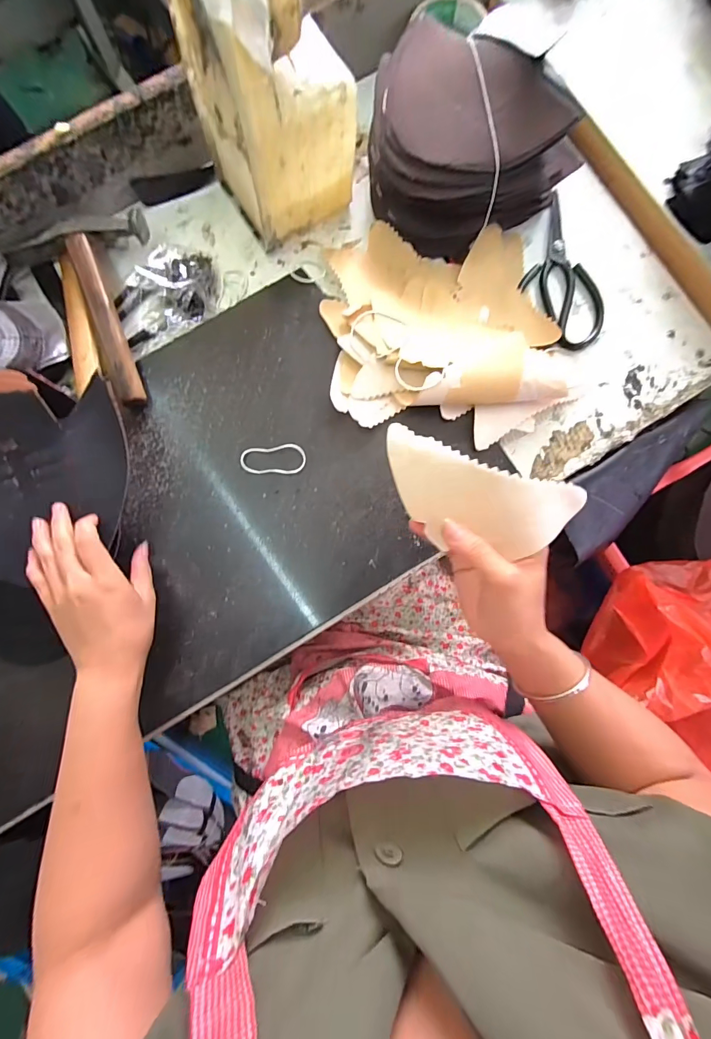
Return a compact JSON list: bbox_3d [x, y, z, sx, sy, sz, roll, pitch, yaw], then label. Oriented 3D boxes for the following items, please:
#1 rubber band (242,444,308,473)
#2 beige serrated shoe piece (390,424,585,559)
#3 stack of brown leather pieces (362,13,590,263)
[{"bbox_3d":[-0.087,-0.064,0.414,0.067,0.004,0.033,-1,84,0],"label":"rubber band"},{"bbox_3d":[0.083,-0.018,0.285,0.139,0.033,0.061,24,84,14],"label":"beige serrated shoe piece"},{"bbox_3d":[0.113,-0.392,0.404,0.212,0.093,0.183,32,84,3],"label":"stack of brown leather pieces"}]

